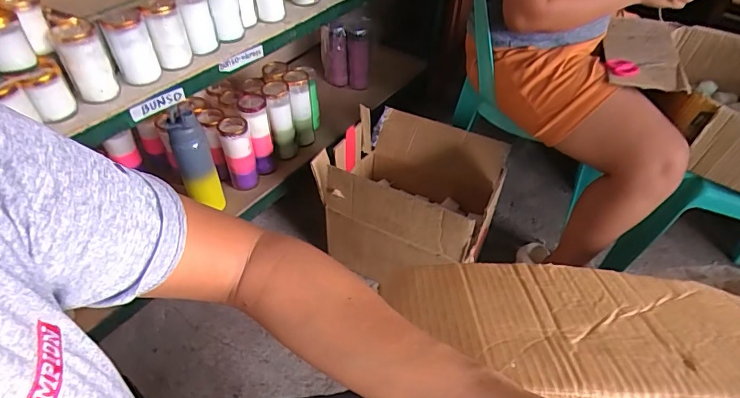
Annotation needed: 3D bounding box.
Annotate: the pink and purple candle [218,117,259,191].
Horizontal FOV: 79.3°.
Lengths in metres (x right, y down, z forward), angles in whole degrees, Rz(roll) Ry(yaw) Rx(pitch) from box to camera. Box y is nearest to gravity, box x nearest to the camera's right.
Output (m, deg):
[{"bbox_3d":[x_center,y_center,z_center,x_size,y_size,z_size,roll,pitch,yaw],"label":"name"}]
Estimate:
[{"bbox_3d":[-0.346,-0.115,1.179,0.073,0.171,0.082,-14,47,-16],"label":"pink and purple candle"}]

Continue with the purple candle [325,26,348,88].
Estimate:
[{"bbox_3d":[-0.121,-0.498,1.581,0.079,0.219,0.073,-3,45,-5],"label":"purple candle"}]

